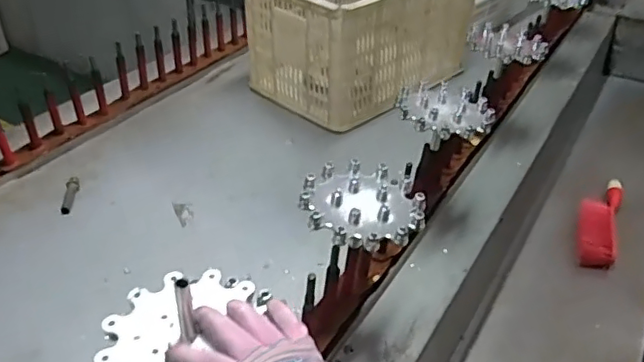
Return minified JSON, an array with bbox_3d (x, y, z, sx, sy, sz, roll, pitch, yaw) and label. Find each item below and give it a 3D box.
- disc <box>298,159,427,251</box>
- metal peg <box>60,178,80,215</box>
[{"bbox_3d":[0.048,0.027,0.697,0.141,0.022,0.144,0,35,0],"label":"disc"},{"bbox_3d":[-0.415,0.024,0.963,0.021,0.015,0.084,-6,36,-9],"label":"metal peg"}]

